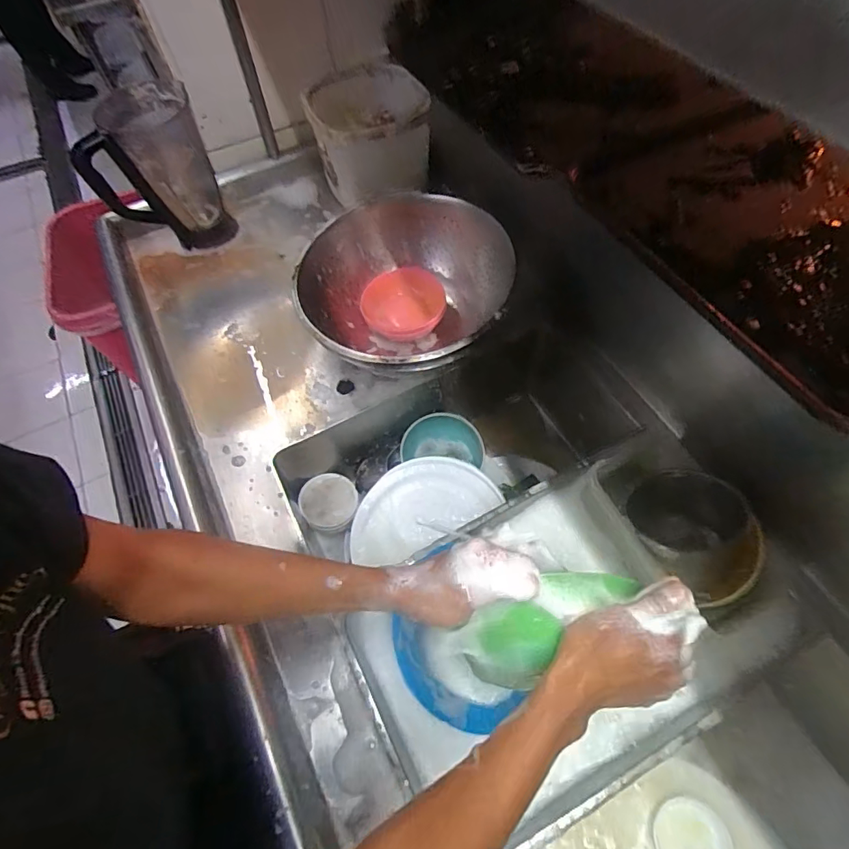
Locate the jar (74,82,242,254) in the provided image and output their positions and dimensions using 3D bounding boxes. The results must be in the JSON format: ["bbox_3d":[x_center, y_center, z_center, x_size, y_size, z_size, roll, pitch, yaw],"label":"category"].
[{"bbox_3d":[-0.468,-0.443,0.888,0.180,0.244,0.154,-8,61,-2],"label":"jar"}]

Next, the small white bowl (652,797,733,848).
[{"bbox_3d":[0.362,0.566,0.663,0.100,0.039,0.097,-1,61,2],"label":"small white bowl"}]

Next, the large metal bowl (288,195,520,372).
[{"bbox_3d":[-0.041,-0.197,0.782,0.313,0.150,0.330,-1,61,2],"label":"large metal bowl"}]

